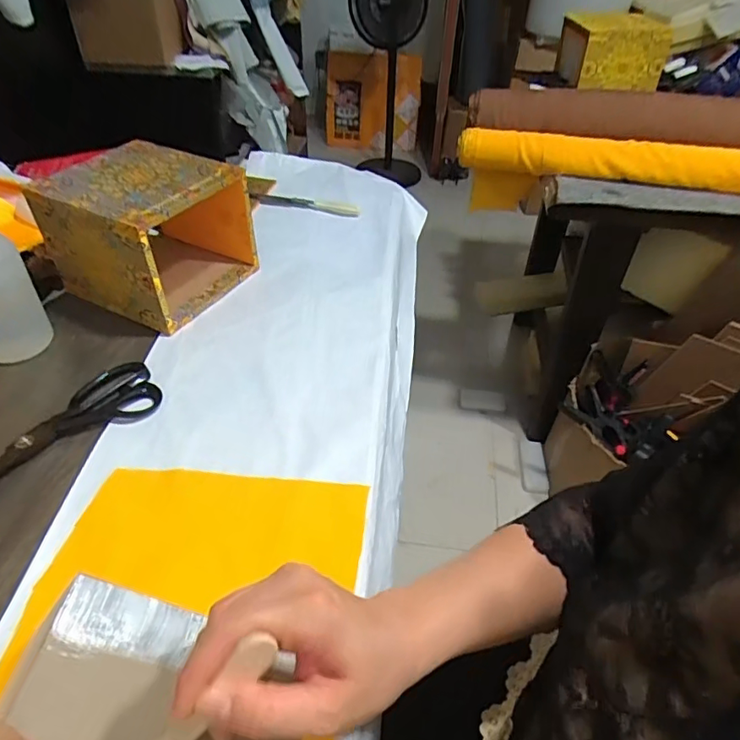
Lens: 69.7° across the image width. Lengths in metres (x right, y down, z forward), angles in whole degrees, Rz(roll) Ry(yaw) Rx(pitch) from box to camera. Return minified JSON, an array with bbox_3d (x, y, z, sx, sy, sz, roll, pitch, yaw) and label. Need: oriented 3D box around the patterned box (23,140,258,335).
[{"bbox_3d":[-0.272,-0.179,0.667,0.183,0.139,0.176,21,46,20],"label":"patterned box"}]

